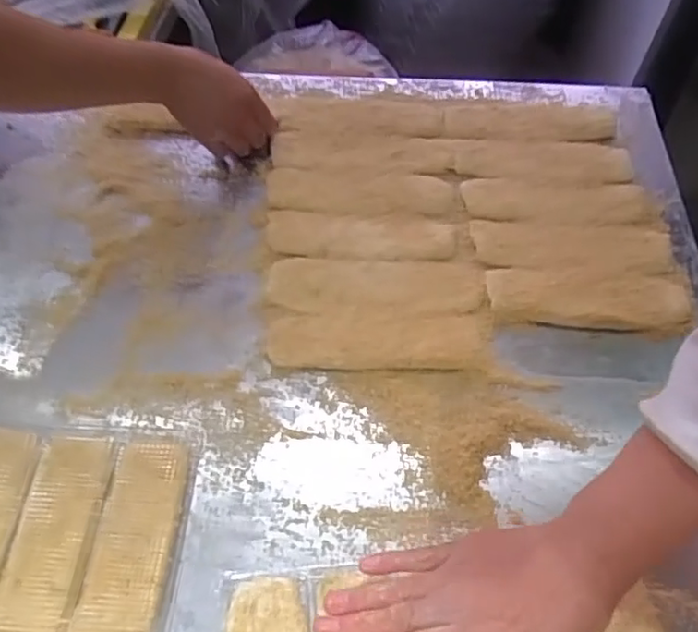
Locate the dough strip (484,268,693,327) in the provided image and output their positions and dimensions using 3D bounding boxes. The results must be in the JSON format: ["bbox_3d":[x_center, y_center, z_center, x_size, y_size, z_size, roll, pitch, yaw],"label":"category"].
[{"bbox_3d":[0.224,-0.019,0.577,0.184,0.010,0.058,2,59,0],"label":"dough strip"}]

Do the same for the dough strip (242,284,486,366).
[{"bbox_3d":[0.025,0.021,0.554,0.192,0.009,0.054,0,59,-1],"label":"dough strip"}]

